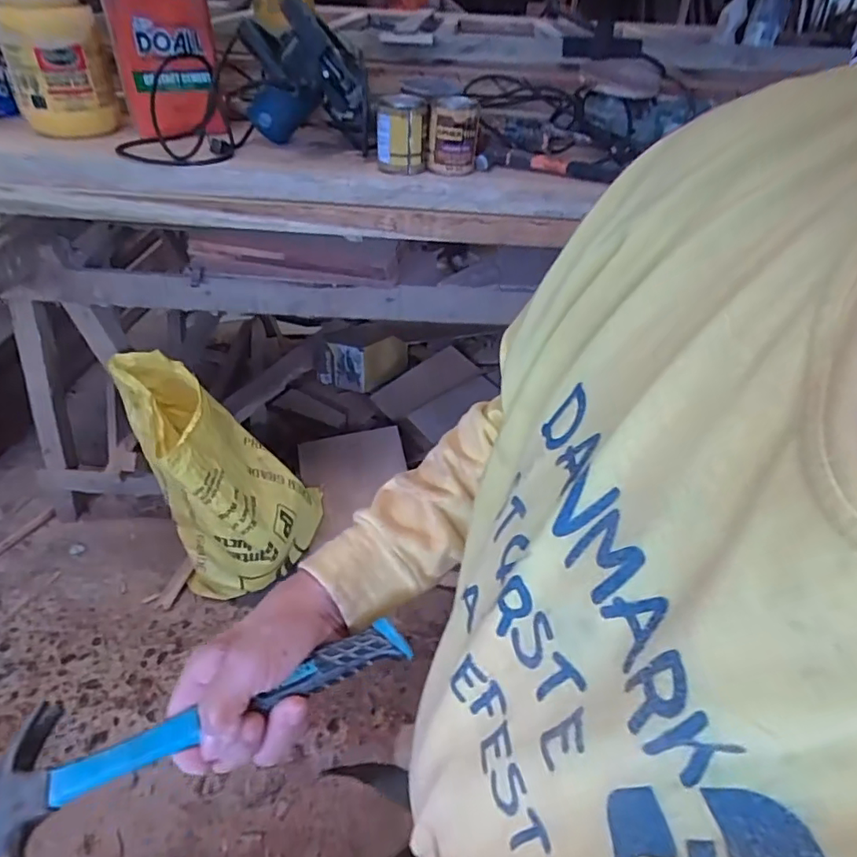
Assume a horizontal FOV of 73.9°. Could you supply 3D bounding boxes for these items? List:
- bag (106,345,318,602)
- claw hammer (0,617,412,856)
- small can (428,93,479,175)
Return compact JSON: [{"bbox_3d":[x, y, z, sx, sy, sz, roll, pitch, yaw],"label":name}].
[{"bbox_3d":[-0.443,0.124,1.359,0.374,0.532,0.380,-18,43,-23],"label":"bag"},{"bbox_3d":[-0.142,0.188,0.365,0.268,0.022,0.097,-21,42,-6],"label":"claw hammer"},{"bbox_3d":[0.043,-0.513,0.991,0.083,0.104,0.098,2,39,0],"label":"small can"}]

